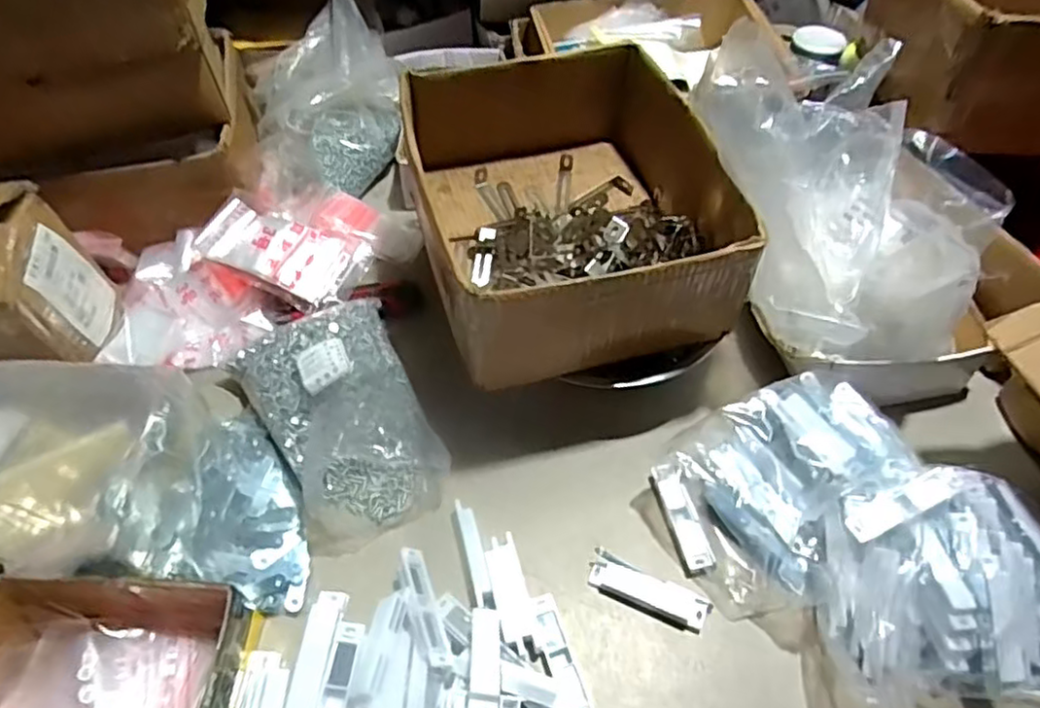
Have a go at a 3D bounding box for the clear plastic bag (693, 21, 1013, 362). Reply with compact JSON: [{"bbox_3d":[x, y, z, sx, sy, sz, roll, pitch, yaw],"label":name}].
[{"bbox_3d":[0.322,-0.138,0.637,0.225,0.181,0.270,-22,56,-16],"label":"clear plastic bag"}]

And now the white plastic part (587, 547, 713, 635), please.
[{"bbox_3d":[0.104,0.192,0.547,0.096,0.012,0.031,19,55,15],"label":"white plastic part"}]

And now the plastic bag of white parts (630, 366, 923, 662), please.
[{"bbox_3d":[0.215,0.102,0.573,0.164,0.068,0.213,34,60,23],"label":"plastic bag of white parts"}]

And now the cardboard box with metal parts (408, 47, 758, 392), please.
[{"bbox_3d":[0.042,-0.142,0.636,0.255,0.112,0.306,-12,53,-9],"label":"cardboard box with metal parts"}]

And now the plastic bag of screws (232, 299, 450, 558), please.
[{"bbox_3d":[-0.157,0.048,0.609,0.136,0.087,0.215,-25,56,-18],"label":"plastic bag of screws"}]

